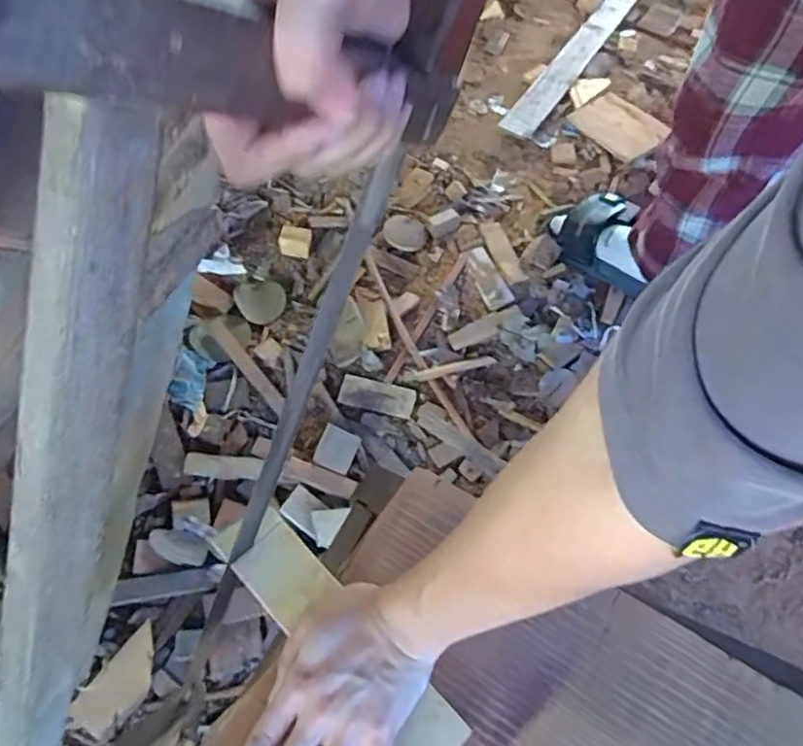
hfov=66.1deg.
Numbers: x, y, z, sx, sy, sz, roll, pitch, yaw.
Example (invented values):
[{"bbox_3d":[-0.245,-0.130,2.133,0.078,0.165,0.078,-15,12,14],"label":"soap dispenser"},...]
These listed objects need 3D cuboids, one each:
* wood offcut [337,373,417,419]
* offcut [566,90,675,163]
[{"bbox_3d":[-0.041,0.039,1.028,0.123,0.011,0.055,14,58,4],"label":"wood offcut"},{"bbox_3d":[0.476,-0.543,1.352,0.164,0.014,0.190,-34,66,-23],"label":"offcut"}]

